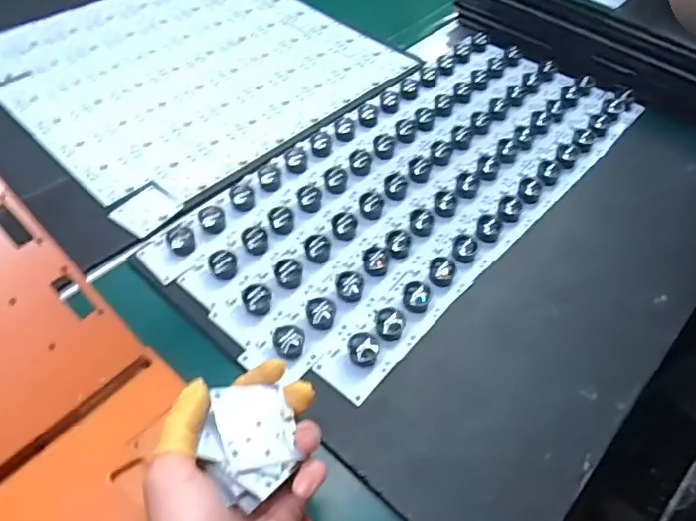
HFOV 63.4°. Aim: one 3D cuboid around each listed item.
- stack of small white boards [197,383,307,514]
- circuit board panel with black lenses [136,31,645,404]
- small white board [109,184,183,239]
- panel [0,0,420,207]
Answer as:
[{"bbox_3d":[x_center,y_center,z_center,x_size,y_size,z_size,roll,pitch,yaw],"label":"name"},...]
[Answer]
[{"bbox_3d":[-0.053,0.099,0.298,0.044,0.020,0.057,12,44,-23],"label":"stack of small white boards"},{"bbox_3d":[0.069,-0.083,0.528,0.216,0.022,0.470,37,59,22],"label":"circuit board panel with black lenses"},{"bbox_3d":[-0.176,-0.044,0.493,0.046,0.004,0.049,32,57,19],"label":"small white board"},{"bbox_3d":[-0.174,-0.226,0.639,0.354,0.011,0.371,39,60,23],"label":"panel"}]

